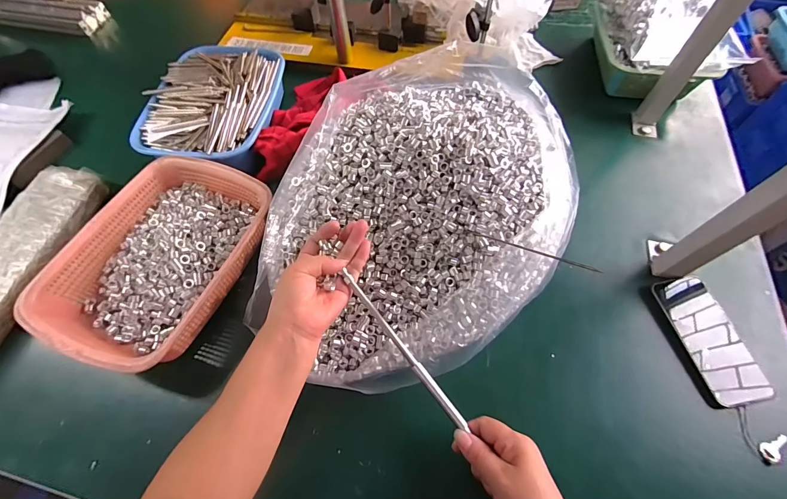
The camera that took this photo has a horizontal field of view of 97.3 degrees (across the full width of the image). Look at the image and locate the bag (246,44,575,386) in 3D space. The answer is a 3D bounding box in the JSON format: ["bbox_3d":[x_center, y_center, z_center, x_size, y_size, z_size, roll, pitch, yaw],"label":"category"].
[{"bbox_3d":[0.054,-0.087,0.486,0.374,0.121,0.558,28,65,15],"label":"bag"}]

